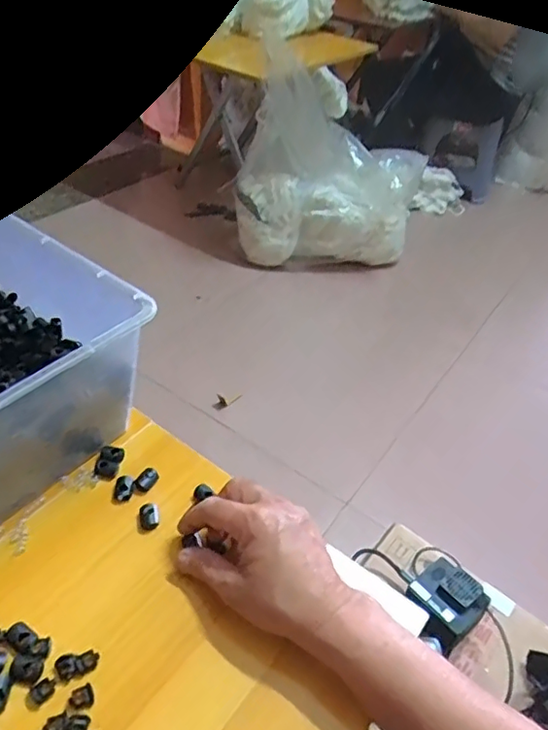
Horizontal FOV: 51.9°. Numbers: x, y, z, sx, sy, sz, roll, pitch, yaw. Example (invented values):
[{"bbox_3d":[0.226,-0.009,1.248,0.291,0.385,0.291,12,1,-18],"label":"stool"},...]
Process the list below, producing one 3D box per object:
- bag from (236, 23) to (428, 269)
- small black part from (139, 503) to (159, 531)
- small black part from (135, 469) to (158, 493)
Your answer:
[{"bbox_3d":[0.174,-0.546,1.566,0.535,0.508,0.269,5,42,-2],"label":"bag"},{"bbox_3d":[-0.105,0.127,0.474,0.016,0.007,0.023,-7,44,-15],"label":"small black part"},{"bbox_3d":[-0.113,0.102,0.499,0.015,0.007,0.022,25,45,19],"label":"small black part"}]

